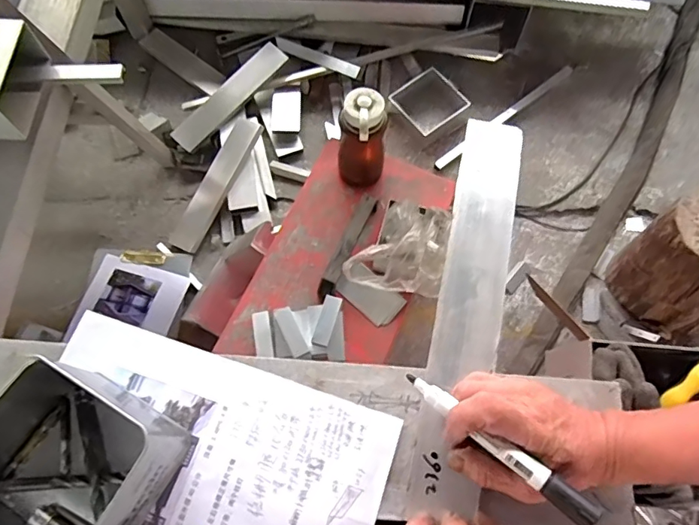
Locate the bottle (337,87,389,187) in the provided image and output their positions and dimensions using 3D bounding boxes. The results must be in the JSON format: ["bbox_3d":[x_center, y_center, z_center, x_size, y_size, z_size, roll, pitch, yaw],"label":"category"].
[{"bbox_3d":[0.019,-0.188,0.791,0.071,0.170,0.073,-9,69,-4],"label":"bottle"}]

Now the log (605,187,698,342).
[{"bbox_3d":[0.707,0.004,1.032,0.202,0.288,0.225,-25,72,-9],"label":"log"}]

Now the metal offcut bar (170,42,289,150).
[{"bbox_3d":[-0.306,-0.426,1.286,0.072,0.022,0.350,43,81,1],"label":"metal offcut bar"}]

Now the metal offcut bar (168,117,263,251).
[{"bbox_3d":[-0.329,-0.196,1.248,0.075,0.025,0.358,26,83,-2],"label":"metal offcut bar"}]

